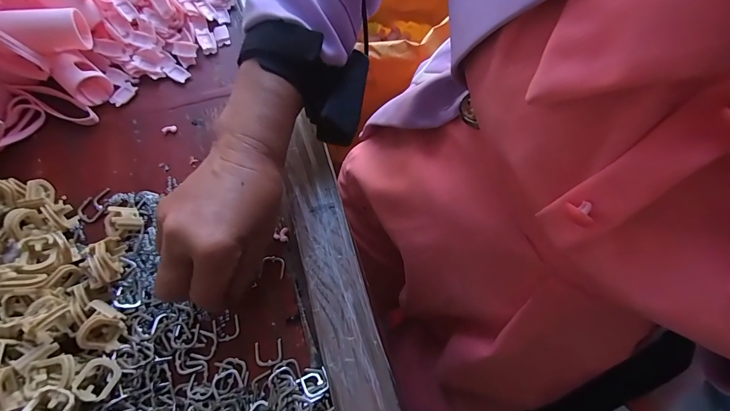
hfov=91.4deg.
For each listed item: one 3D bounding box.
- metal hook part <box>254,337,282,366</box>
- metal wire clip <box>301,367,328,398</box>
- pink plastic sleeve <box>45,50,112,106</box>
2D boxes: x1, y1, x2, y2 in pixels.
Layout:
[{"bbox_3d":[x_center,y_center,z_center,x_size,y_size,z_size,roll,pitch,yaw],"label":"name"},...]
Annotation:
[{"bbox_3d":[-0.069,0.104,0.253,0.019,0.004,0.017,-9,69,-6],"label":"metal hook part"},{"bbox_3d":[-0.034,0.122,0.244,0.018,0.005,0.015,-23,71,-11],"label":"metal wire clip"},{"bbox_3d":[-0.245,-0.110,0.309,0.031,0.033,0.036,-42,76,-16],"label":"pink plastic sleeve"}]

